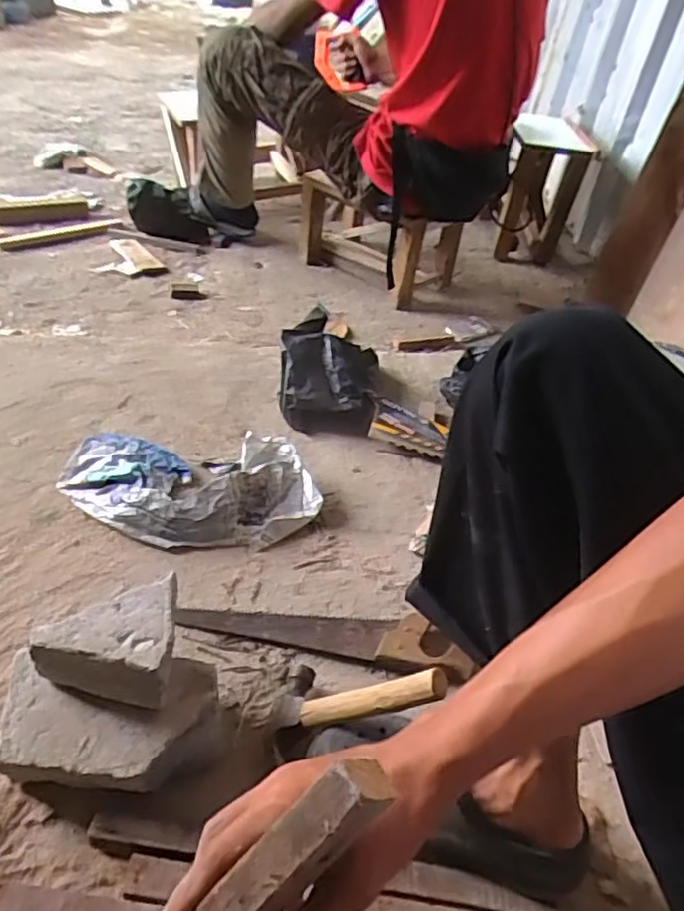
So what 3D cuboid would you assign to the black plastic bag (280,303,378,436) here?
[{"bbox_3d":[-0.022,-0.142,1.152,0.165,0.131,0.202,7,41,-1],"label":"black plastic bag"}]

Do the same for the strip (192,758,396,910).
[{"bbox_3d":[-0.116,0.306,0.342,0.028,0.420,0.029,24,21,-50],"label":"strip"}]

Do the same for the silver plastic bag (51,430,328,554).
[{"bbox_3d":[-0.219,0.041,0.947,0.369,0.055,0.193,6,41,-2],"label":"silver plastic bag"}]

